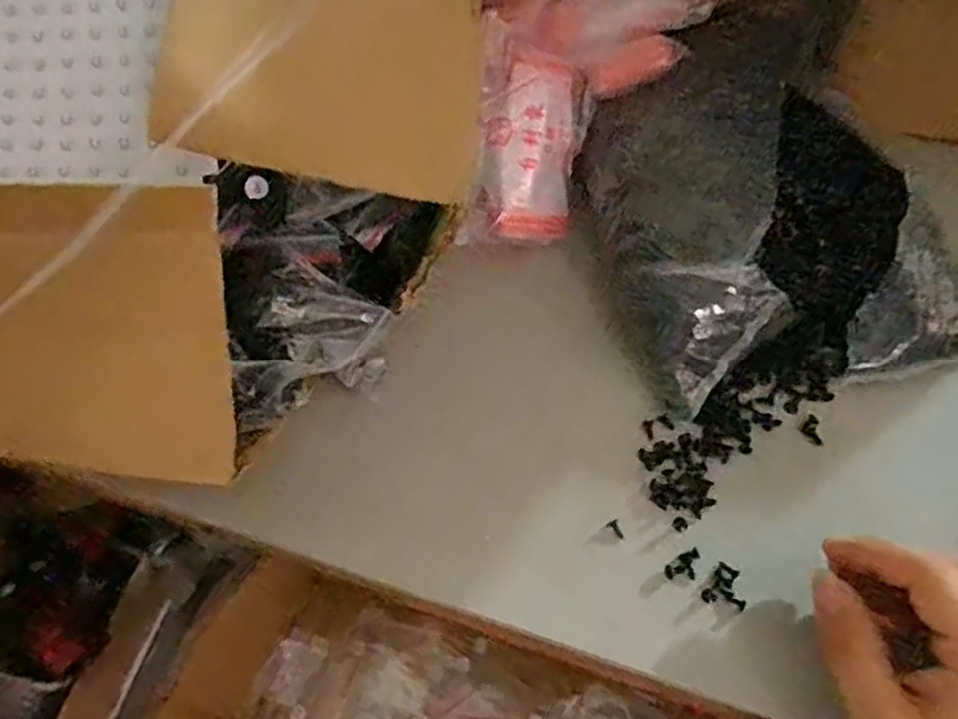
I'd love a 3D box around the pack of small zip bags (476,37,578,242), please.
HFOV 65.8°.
[{"bbox_3d":[0.028,-0.117,0.397,0.053,0.015,0.100,4,92,-27],"label":"pack of small zip bags"}]

